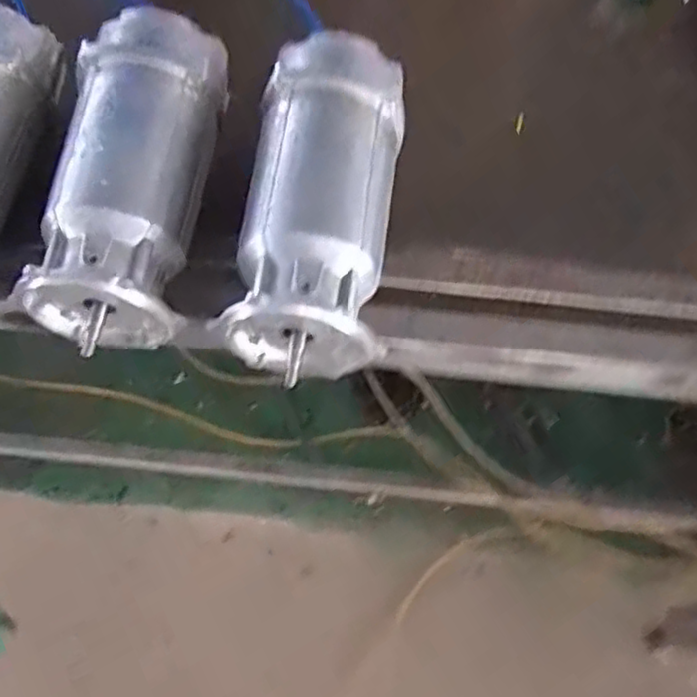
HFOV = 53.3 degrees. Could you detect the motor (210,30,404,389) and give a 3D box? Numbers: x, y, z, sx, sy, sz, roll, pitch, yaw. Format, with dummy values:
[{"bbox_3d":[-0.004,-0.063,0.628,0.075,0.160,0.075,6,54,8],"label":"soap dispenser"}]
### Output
[{"bbox_3d":[-0.024,-0.124,0.613,0.124,0.113,0.303,7,64,2],"label":"motor"}]

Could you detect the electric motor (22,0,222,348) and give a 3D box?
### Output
[{"bbox_3d":[-0.192,-0.151,0.621,0.122,0.119,0.293,4,64,1],"label":"electric motor"}]

